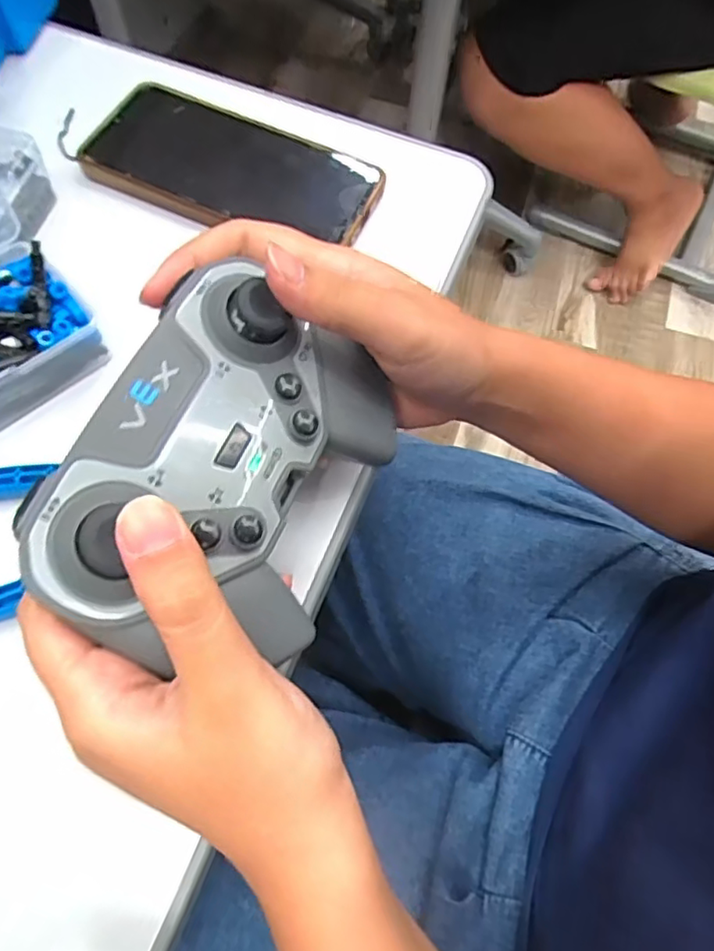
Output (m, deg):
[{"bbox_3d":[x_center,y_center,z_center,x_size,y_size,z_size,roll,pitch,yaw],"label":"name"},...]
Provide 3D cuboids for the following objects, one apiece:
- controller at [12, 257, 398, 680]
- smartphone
[{"bbox_3d":[-0.045,0.001,0.219,0.098,0.056,0.128,35,67,-22],"label":"controller"},{"bbox_3d":[-0.066,-0.173,0.339,0.156,0.013,0.080,20,66,8],"label":"smartphone"}]

